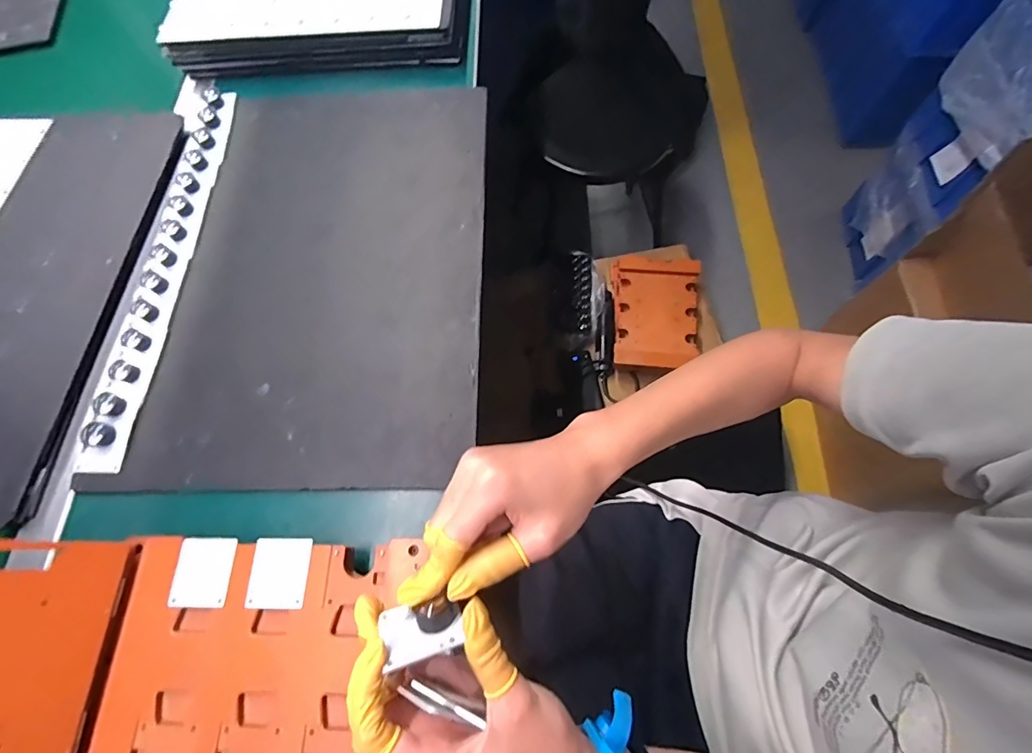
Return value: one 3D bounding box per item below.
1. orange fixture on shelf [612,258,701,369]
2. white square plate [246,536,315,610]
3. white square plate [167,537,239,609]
[{"bbox_3d":[0.297,-0.137,0.987,0.169,0.039,0.267,2,69,4],"label":"orange fixture on shelf"},{"bbox_3d":[-0.182,0.151,0.360,0.045,0.004,0.050,-1,75,3],"label":"white square plate"},{"bbox_3d":[-0.242,0.151,0.360,0.046,0.005,0.050,0,67,2],"label":"white square plate"}]

